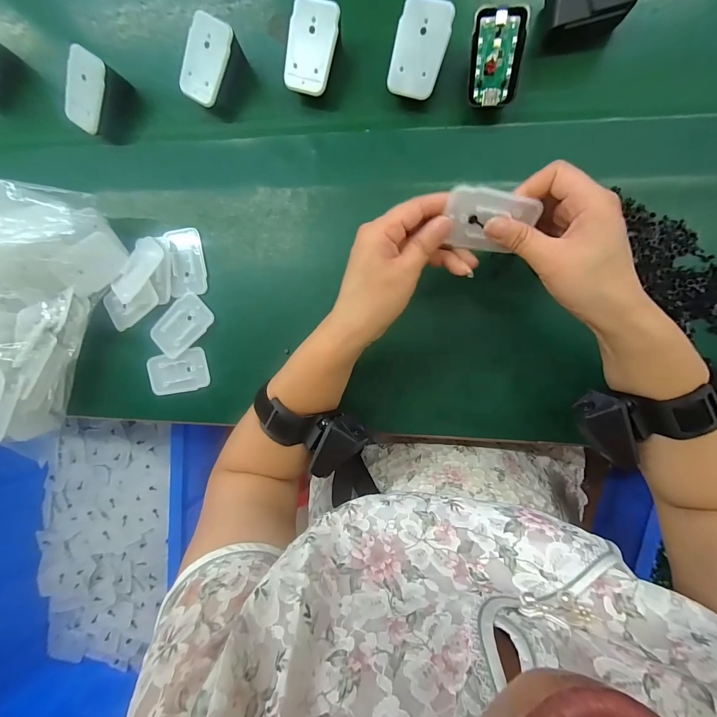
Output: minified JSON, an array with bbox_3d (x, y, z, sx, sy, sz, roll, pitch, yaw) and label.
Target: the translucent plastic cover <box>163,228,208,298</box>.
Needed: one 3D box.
[{"bbox_3d":[-0.183,-0.103,0.368,0.037,0.007,0.069,-3,92,7],"label":"translucent plastic cover"}]

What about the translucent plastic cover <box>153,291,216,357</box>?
[{"bbox_3d":[-0.192,-0.035,0.374,0.070,0.009,0.041,-44,86,7],"label":"translucent plastic cover"}]

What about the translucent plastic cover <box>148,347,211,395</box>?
[{"bbox_3d":[-0.198,0.015,0.378,0.067,0.006,0.044,-12,90,8],"label":"translucent plastic cover"}]

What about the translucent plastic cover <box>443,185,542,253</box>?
[{"bbox_3d":[0.097,-0.100,0.250,0.065,0.006,0.043,3,130,-2],"label":"translucent plastic cover"}]

